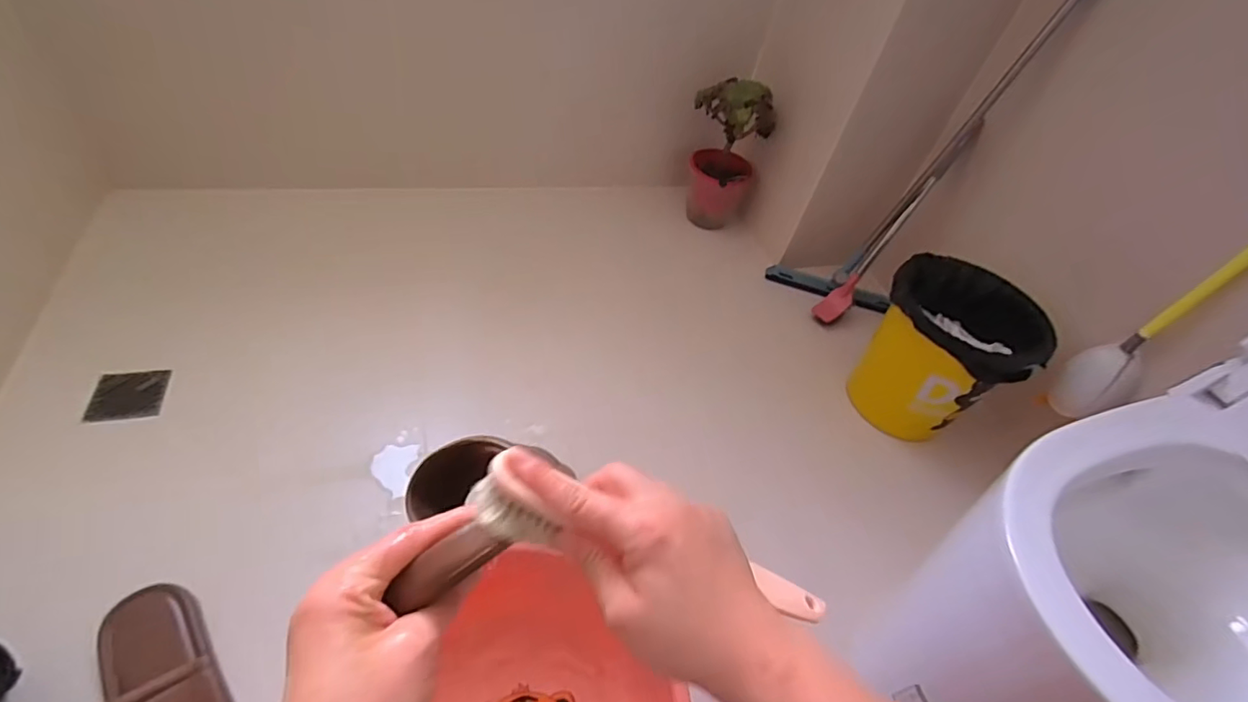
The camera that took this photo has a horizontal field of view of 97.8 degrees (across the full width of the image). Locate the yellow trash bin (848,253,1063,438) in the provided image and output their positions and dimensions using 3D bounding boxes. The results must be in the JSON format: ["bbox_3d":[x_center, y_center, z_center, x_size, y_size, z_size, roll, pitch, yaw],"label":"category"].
[{"bbox_3d":[0.624,0.006,1.079,0.273,0.275,0.267,-21,52,-25],"label":"yellow trash bin"}]

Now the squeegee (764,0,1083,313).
[{"bbox_3d":[0.711,-0.429,1.184,0.175,0.901,0.232,11,37,-39],"label":"squeegee"}]

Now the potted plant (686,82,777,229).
[{"bbox_3d":[0.269,-0.510,1.441,0.171,0.373,0.148,29,49,20],"label":"potted plant"}]

